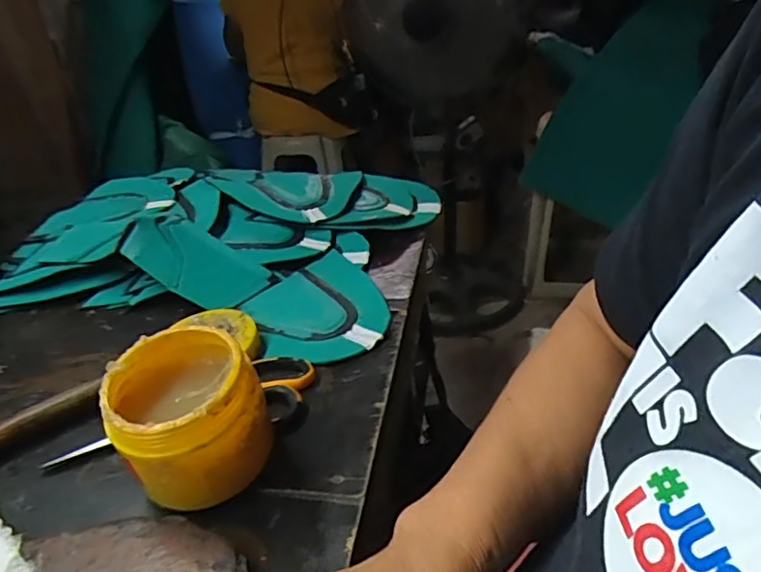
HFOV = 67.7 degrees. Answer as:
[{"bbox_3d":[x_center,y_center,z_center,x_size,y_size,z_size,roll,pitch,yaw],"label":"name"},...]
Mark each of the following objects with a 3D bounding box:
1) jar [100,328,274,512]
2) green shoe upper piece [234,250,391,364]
[{"bbox_3d":[-0.124,0.088,0.374,0.088,0.089,0.087,-4,30,2],"label":"jar"},{"bbox_3d":[-0.061,0.021,0.567,0.134,0.011,0.169,-19,33,-22],"label":"green shoe upper piece"}]

